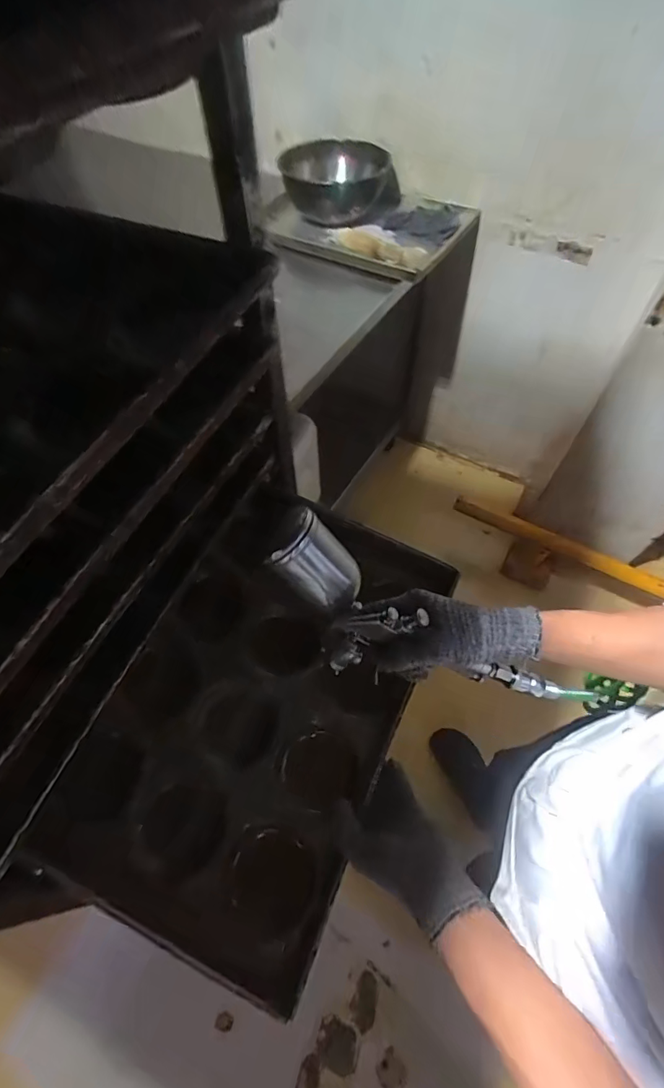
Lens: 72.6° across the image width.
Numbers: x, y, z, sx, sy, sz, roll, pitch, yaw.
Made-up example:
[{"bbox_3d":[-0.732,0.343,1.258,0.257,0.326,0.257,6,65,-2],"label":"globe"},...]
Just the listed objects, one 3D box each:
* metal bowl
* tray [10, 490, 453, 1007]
[{"bbox_3d":[0.032,-1.029,1.273,0.324,0.132,0.336,-1,58,1],"label":"metal bowl"},{"bbox_3d":[-0.075,0.179,0.570,0.319,0.036,0.525,27,65,3],"label":"tray"}]

